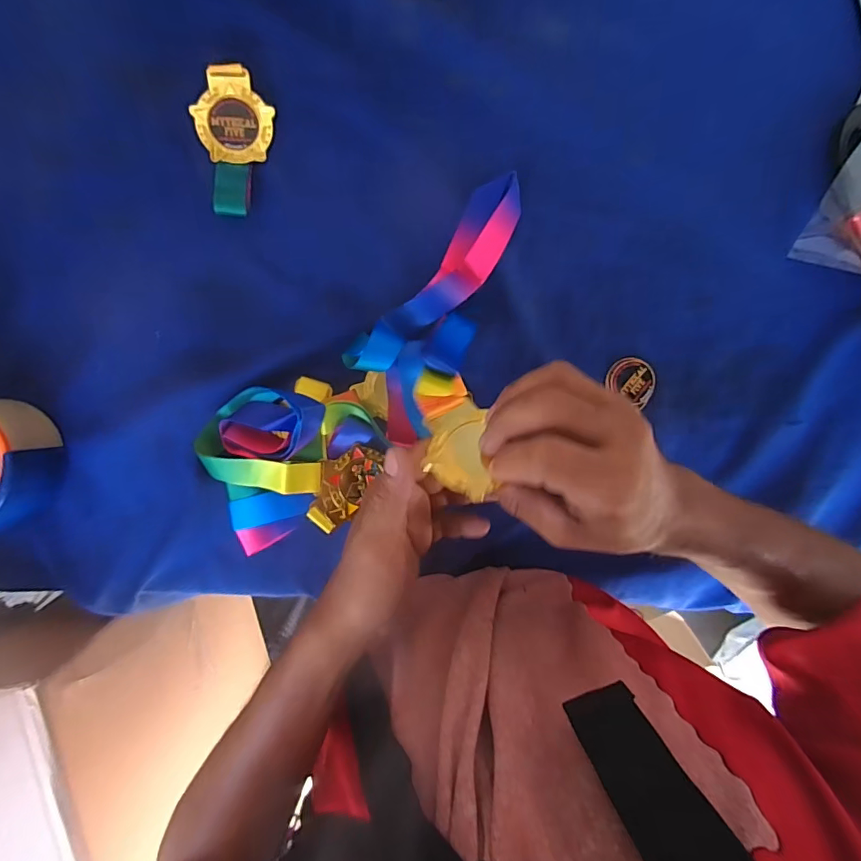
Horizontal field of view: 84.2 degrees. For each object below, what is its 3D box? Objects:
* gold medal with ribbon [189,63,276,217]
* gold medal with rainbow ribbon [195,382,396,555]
[{"bbox_3d":[-0.155,-0.234,0.386,0.057,0.012,0.110,-9,96,-3],"label":"gold medal with ribbon"},{"bbox_3d":[-0.111,0.025,0.399,0.145,0.035,0.131,-16,96,-2],"label":"gold medal with rainbow ribbon"}]

